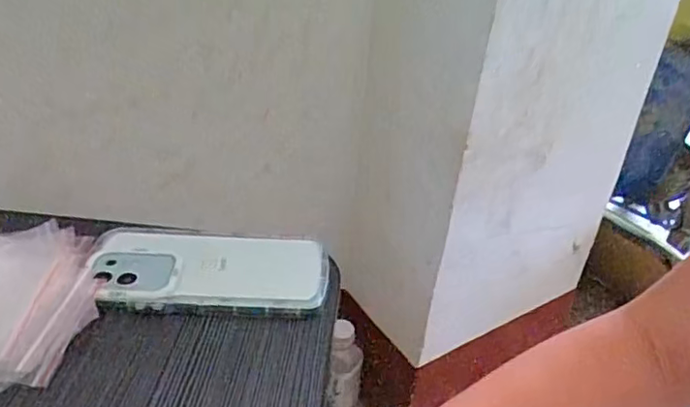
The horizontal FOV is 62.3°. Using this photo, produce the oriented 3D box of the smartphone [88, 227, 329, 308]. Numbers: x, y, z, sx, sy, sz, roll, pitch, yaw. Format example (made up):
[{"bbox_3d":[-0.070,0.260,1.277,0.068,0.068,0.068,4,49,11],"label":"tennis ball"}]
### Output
[{"bbox_3d":[-0.096,0.042,0.408,0.161,0.008,0.080,1,33,-5],"label":"smartphone"}]

